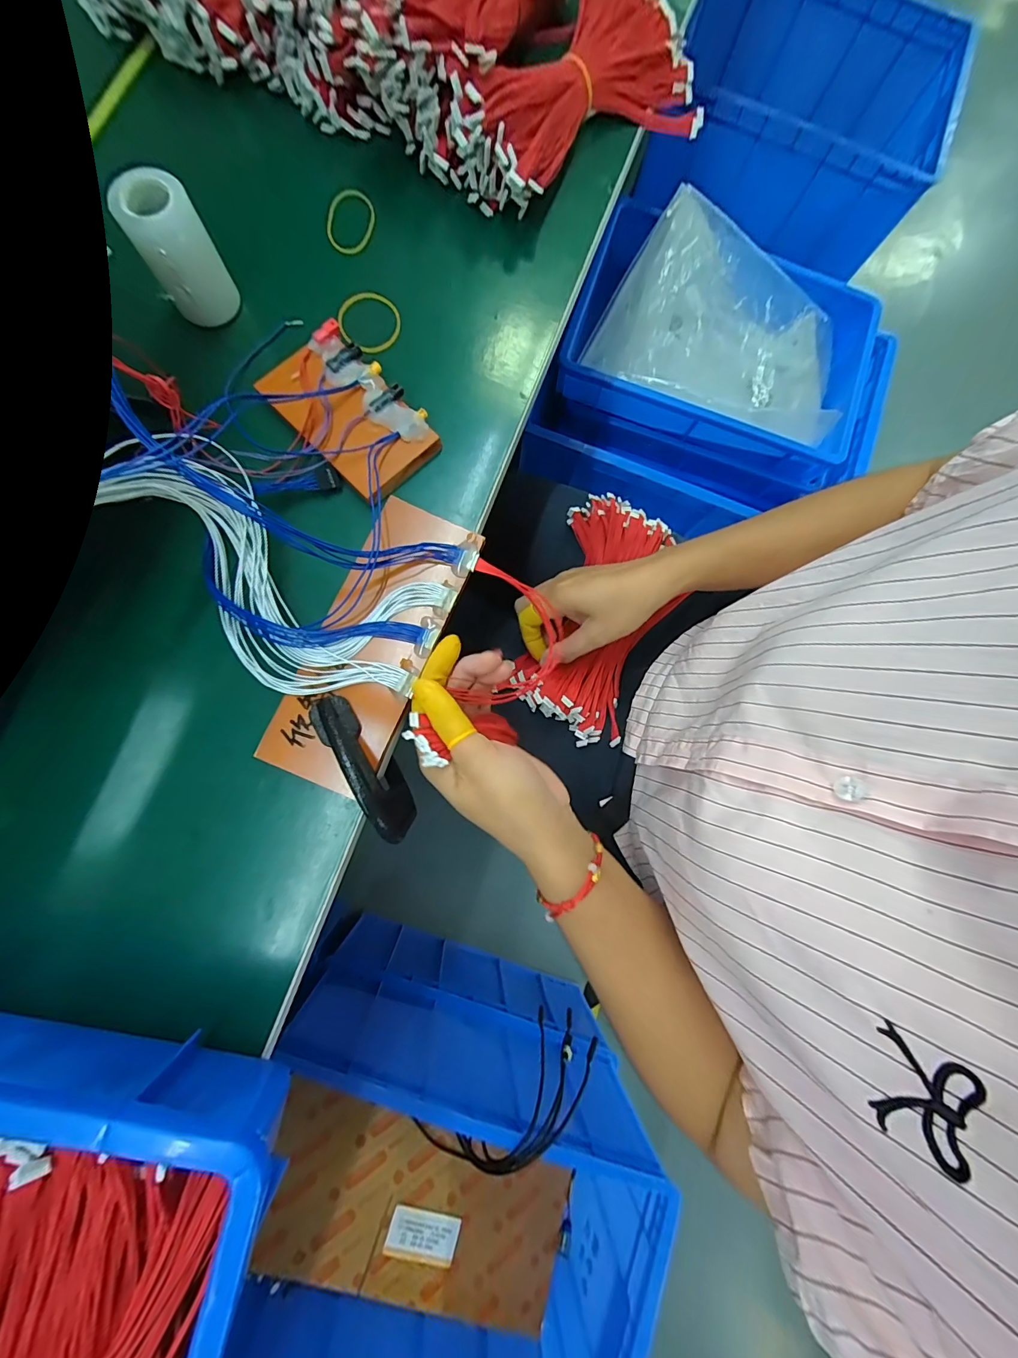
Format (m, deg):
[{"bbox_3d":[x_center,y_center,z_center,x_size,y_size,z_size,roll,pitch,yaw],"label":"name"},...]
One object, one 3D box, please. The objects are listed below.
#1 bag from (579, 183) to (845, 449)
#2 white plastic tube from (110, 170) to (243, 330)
[{"bbox_3d":[0.318,-0.505,0.652,0.359,0.117,0.256,21,81,-1],"label":"bag"},{"bbox_3d":[-0.222,-0.287,0.300,0.046,0.066,0.043,-32,86,-8],"label":"white plastic tube"}]

